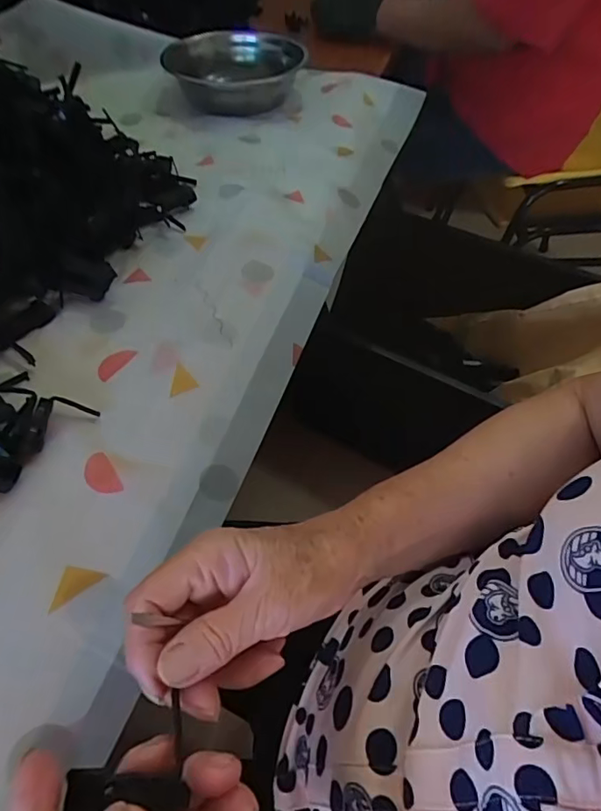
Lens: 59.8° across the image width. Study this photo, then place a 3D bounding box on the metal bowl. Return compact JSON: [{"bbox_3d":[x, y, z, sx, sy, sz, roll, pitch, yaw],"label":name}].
[{"bbox_3d":[-0.095,-0.527,0.820,0.193,0.058,0.217,12,52,8],"label":"metal bowl"}]

